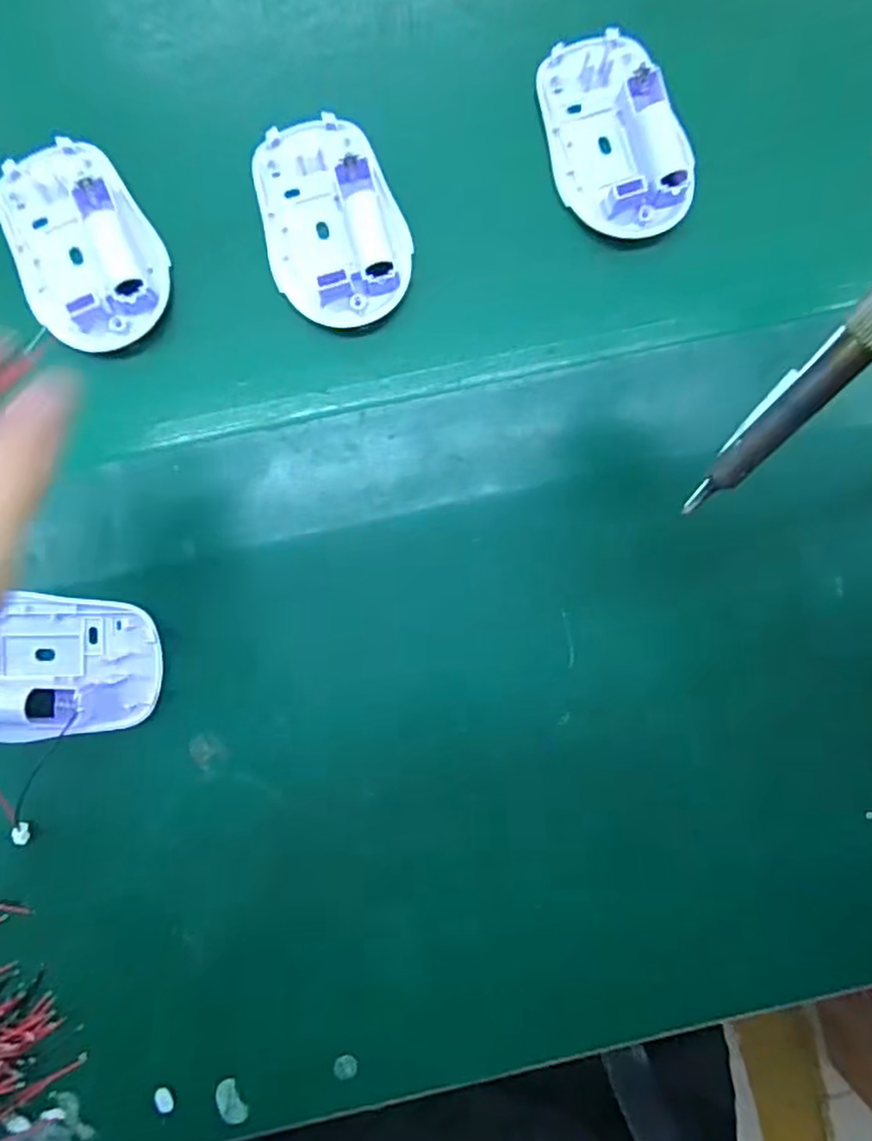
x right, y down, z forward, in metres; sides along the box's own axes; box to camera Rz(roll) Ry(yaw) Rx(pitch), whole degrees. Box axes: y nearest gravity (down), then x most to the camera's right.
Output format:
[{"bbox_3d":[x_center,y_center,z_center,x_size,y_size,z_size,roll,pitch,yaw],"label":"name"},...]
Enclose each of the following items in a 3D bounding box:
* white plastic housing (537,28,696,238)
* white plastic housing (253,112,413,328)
[{"bbox_3d":[0.082,-0.197,0.295,0.057,0.018,0.089,-12,89,-3],"label":"white plastic housing"},{"bbox_3d":[-0.047,-0.156,0.291,0.060,0.016,0.090,-18,89,-3],"label":"white plastic housing"}]

